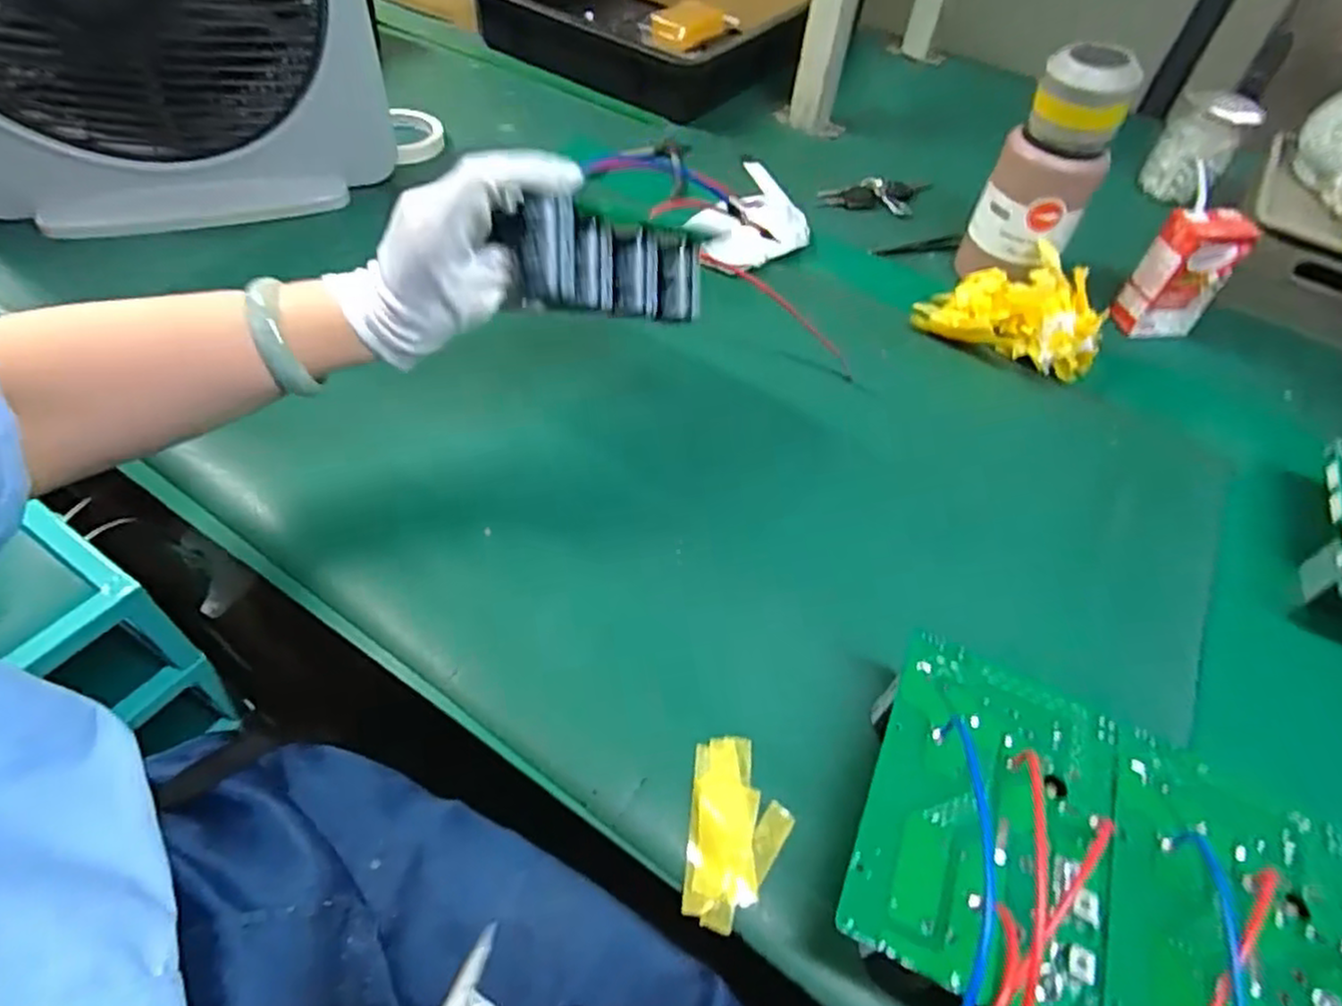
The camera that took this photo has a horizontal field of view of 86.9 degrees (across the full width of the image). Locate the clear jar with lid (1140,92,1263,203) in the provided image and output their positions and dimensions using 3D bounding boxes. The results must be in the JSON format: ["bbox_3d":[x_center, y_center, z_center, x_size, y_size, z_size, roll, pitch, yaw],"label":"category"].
[{"bbox_3d":[0.620,-0.418,0.839,0.083,0.105,0.064,32,55,19],"label":"clear jar with lid"}]

